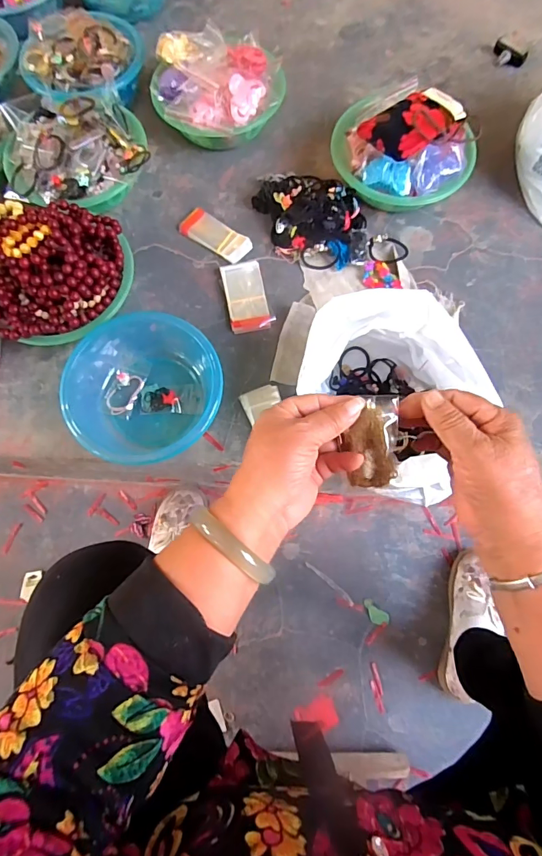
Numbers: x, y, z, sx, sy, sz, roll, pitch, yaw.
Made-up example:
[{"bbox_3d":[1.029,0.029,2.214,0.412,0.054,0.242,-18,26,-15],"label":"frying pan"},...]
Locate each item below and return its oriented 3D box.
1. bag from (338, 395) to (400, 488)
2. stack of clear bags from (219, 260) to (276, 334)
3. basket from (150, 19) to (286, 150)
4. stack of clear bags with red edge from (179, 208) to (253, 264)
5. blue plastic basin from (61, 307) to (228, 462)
[{"bbox_3d":[0.076,0.011,0.328,0.043,0.011,0.071,0,100,10],"label":"bag"},{"bbox_3d":[-0.041,-0.218,0.707,0.068,0.023,0.132,-13,74,-4],"label":"stack of clear bags"},{"bbox_3d":[-0.094,-0.620,0.784,0.225,0.112,0.232,4,74,1],"label":"basket"},{"bbox_3d":[-0.096,-0.335,0.742,0.126,0.023,0.052,36,77,10],"label":"stack of clear bags with red edge"},{"bbox_3d":[-0.181,-0.072,0.639,0.217,0.080,0.237,0,74,0],"label":"blue plastic basin"}]

